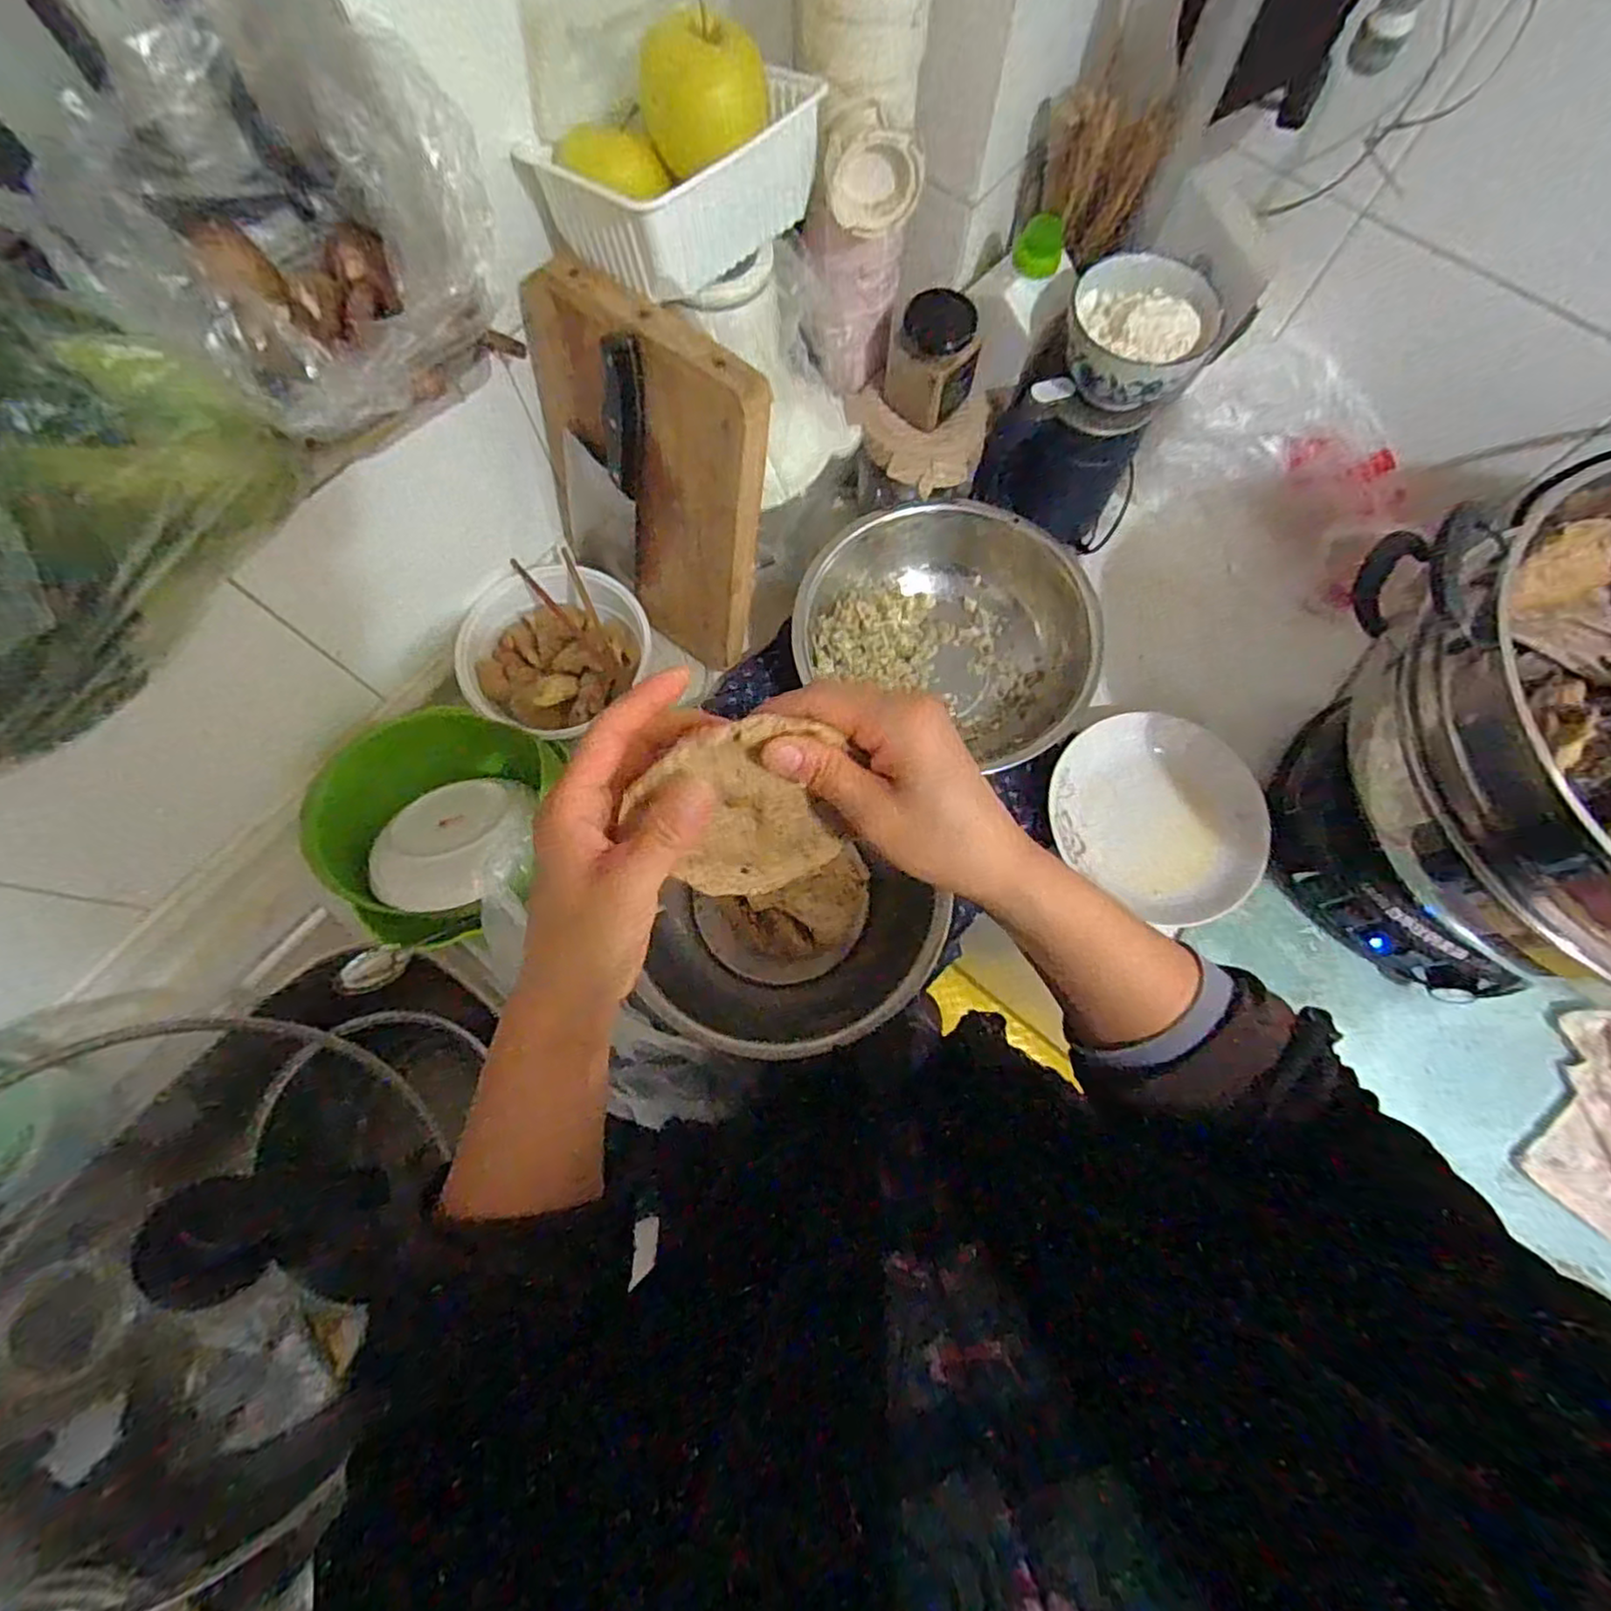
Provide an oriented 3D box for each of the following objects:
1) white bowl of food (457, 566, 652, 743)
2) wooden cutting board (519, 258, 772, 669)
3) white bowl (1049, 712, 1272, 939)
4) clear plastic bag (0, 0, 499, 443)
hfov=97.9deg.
[{"bbox_3d":[-0.238,-0.148,0.670,0.166,0.062,0.167,0,73,0],"label":"white bowl of food"},{"bbox_3d":[-0.132,-0.252,0.576,0.216,0.294,0.031,36,63,10],"label":"wooden cutting board"},{"bbox_3d":[0.324,0.009,0.643,0.195,0.034,0.171,36,76,10],"label":"white bowl"},{"bbox_3d":[-0.289,-0.315,0.408,0.223,0.136,0.179,34,76,9],"label":"clear plastic bag"}]

